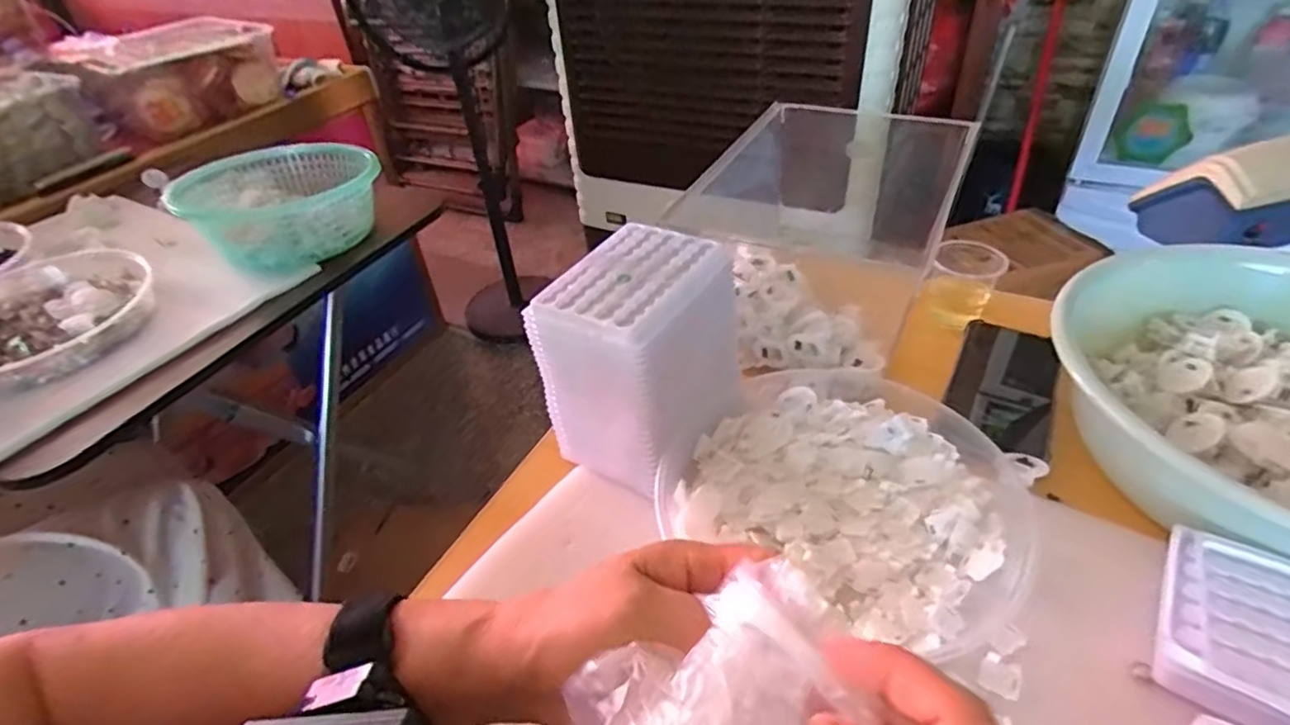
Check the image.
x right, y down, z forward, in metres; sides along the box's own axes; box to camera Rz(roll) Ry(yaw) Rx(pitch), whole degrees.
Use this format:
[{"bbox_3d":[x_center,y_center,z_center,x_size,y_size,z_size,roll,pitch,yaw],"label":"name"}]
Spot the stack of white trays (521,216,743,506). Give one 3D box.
[{"bbox_3d":[0.003,-0.004,0.475,0.110,0.140,0.124,25,50,29],"label":"stack of white trays"}]

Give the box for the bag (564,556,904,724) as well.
[{"bbox_3d":[0.015,0.122,0.214,0.118,0.028,0.064,-21,44,-16],"label":"bag"}]

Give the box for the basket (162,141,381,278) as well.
[{"bbox_3d":[-0.455,-0.200,0.819,0.223,0.080,0.198,-31,46,-27],"label":"basket"}]

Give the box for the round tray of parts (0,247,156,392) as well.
[{"bbox_3d":[-0.653,-0.049,0.698,0.209,0.041,0.222,-3,42,3],"label":"round tray of parts"}]

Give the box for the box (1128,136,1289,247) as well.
[{"bbox_3d":[0.804,-0.236,0.846,0.237,0.119,0.130,-16,41,-11],"label":"box"}]

